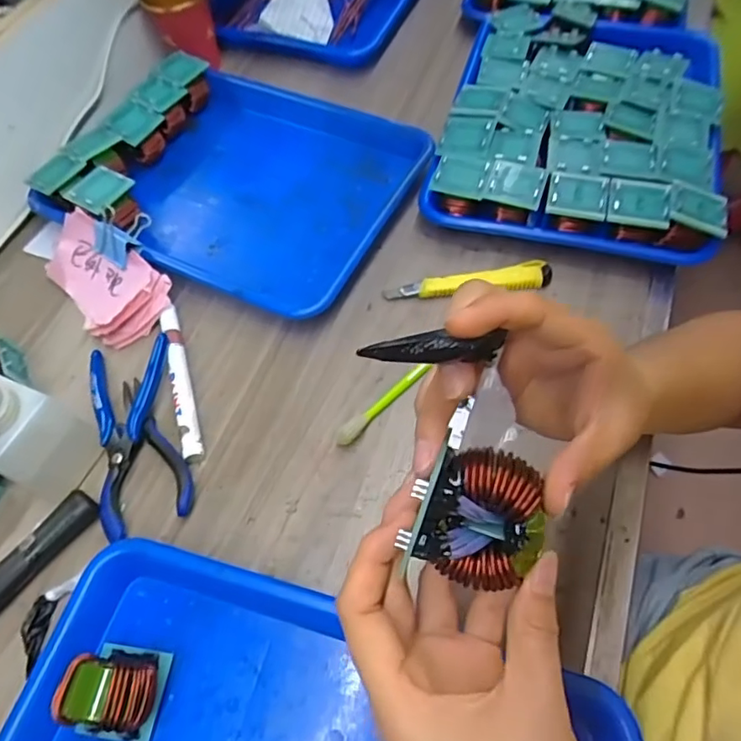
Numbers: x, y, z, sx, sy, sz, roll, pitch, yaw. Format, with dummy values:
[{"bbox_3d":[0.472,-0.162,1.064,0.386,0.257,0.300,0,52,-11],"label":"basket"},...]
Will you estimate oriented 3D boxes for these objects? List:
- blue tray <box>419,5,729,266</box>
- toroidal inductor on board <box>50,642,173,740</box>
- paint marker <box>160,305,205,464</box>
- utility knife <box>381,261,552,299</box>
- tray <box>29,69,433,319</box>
[{"bbox_3d":[0.202,-0.245,0.521,0.240,0.046,0.324,14,62,11],"label":"blue tray"},{"bbox_3d":[-0.143,0.179,0.309,0.045,0.047,0.046,6,60,8],"label":"toroidal inductor on board"},{"bbox_3d":[-0.147,0.007,0.429,0.016,0.013,0.135,-18,60,-7],"label":"paint marker"},{"bbox_3d":[0.082,-0.071,0.460,0.138,0.021,0.021,-8,60,-1],"label":"utility knife"},{"bbox_3d":[-0.108,-0.180,0.520,0.279,0.041,0.251,24,64,16],"label":"tray"}]

